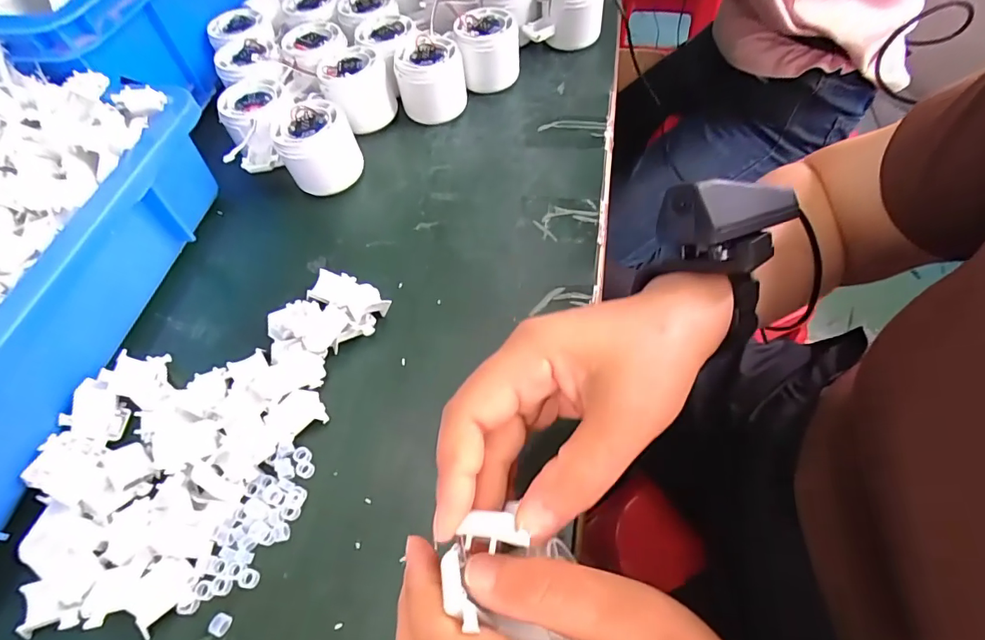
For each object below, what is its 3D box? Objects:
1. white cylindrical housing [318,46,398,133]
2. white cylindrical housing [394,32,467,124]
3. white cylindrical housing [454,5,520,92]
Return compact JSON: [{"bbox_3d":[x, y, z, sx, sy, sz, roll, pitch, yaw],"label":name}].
[{"bbox_3d":[-0.114,-0.203,0.429,0.060,0.055,0.060,-10,57,-2],"label":"white cylindrical housing"},{"bbox_3d":[-0.054,-0.214,0.432,0.056,0.058,0.056,-4,57,1],"label":"white cylindrical housing"},{"bbox_3d":[-0.004,-0.251,0.452,0.056,0.055,0.050,-10,57,-2],"label":"white cylindrical housing"}]

